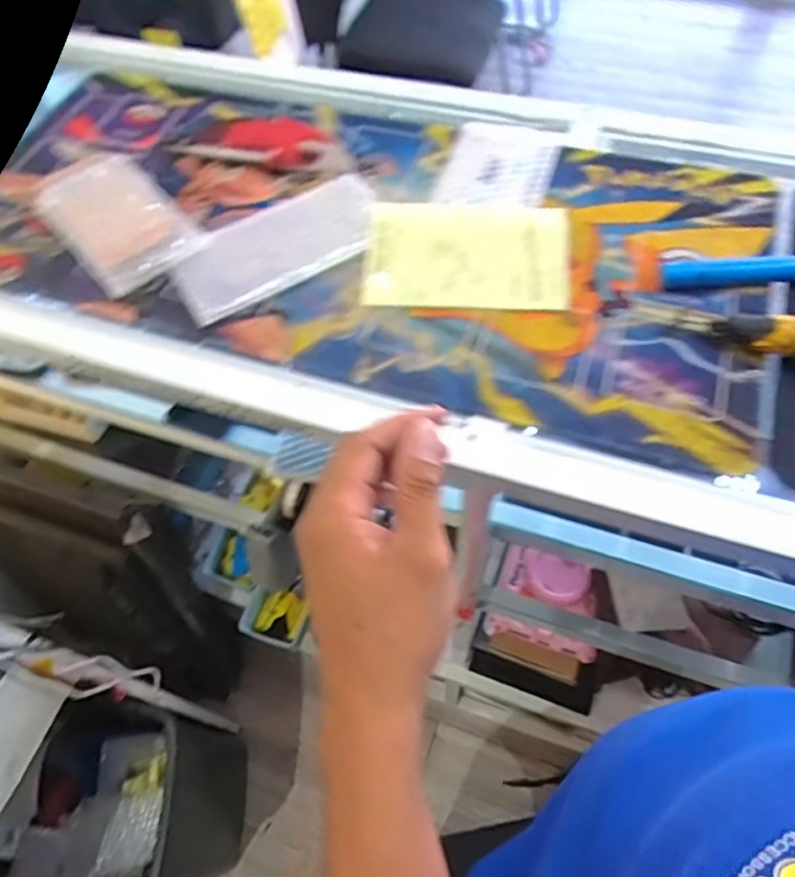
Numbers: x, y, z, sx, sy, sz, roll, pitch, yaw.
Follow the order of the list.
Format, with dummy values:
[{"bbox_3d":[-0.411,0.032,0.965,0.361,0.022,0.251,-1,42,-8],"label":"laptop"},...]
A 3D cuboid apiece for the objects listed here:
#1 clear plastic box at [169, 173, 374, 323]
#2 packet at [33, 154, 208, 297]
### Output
[{"bbox_3d":[-0.093,-0.158,0.498,0.177,0.010,0.090,-29,63,-12],"label":"clear plastic box"},{"bbox_3d":[-0.236,-0.186,0.516,0.088,0.014,0.179,-38,65,-17],"label":"packet"}]

